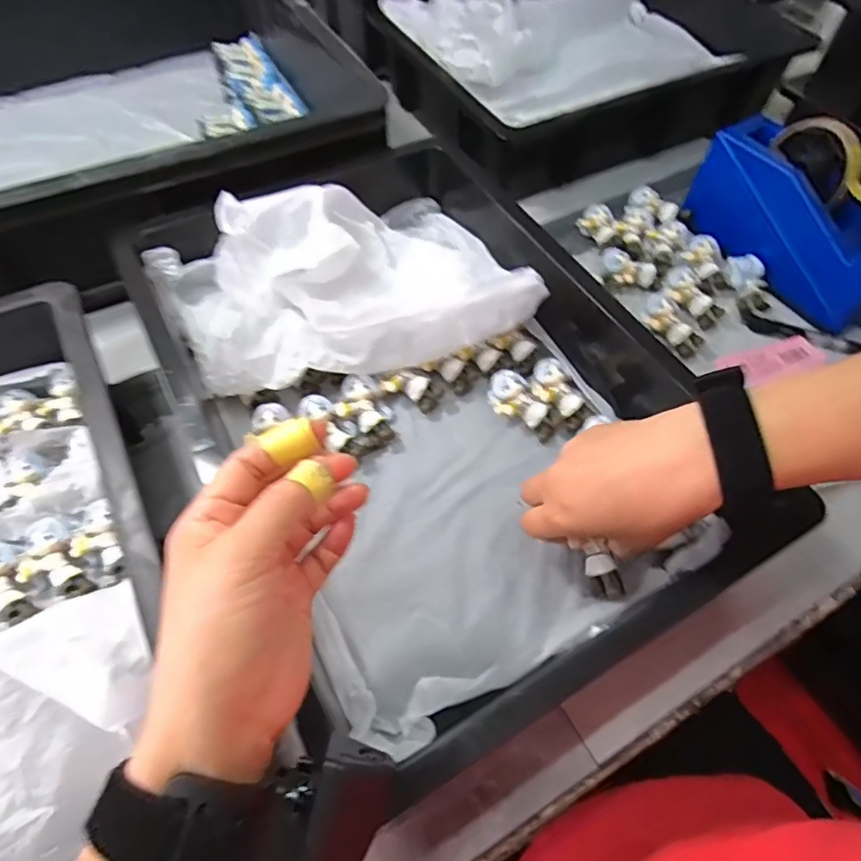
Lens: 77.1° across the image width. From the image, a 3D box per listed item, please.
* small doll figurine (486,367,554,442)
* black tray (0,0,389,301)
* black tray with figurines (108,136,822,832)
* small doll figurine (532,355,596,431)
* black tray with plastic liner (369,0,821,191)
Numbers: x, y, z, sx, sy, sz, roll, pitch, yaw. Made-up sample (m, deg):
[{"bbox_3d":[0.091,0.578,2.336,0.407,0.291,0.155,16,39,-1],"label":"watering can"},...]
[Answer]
[{"bbox_3d":[0.073,-0.018,0.439,0.036,0.022,0.067,-41,83,-23],"label":"small doll figurine"},{"bbox_3d":[-0.402,-0.300,0.546,0.610,0.124,0.419,-27,63,-17],"label":"black tray"},{"bbox_3d":[0.000,-0.037,0.408,0.319,0.096,0.444,-28,63,-18],"label":"black tray with figurines"},{"bbox_3d":[0.105,-0.030,0.445,0.033,0.017,0.062,-30,78,-19],"label":"small doll figurine"},{"bbox_3d":[0.186,-0.465,0.676,0.420,0.116,0.314,-24,62,-16],"label":"black tray with plastic liner"}]

